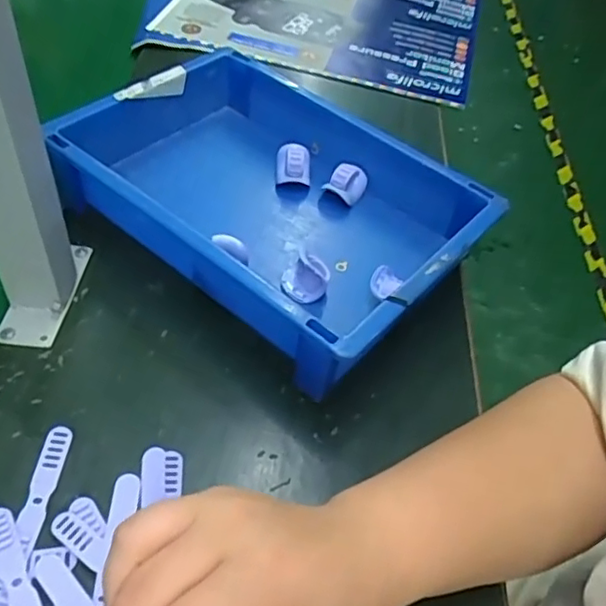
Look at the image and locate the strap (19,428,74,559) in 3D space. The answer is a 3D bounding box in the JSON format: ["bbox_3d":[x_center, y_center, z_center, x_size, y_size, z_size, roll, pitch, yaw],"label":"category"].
[{"bbox_3d":[-0.150,0.104,0.358,0.016,0.005,0.075,5,49,-1],"label":"strap"}]

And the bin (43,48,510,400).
[{"bbox_3d":[-0.024,-0.083,0.490,0.298,0.066,0.199,35,55,22],"label":"bin"}]

